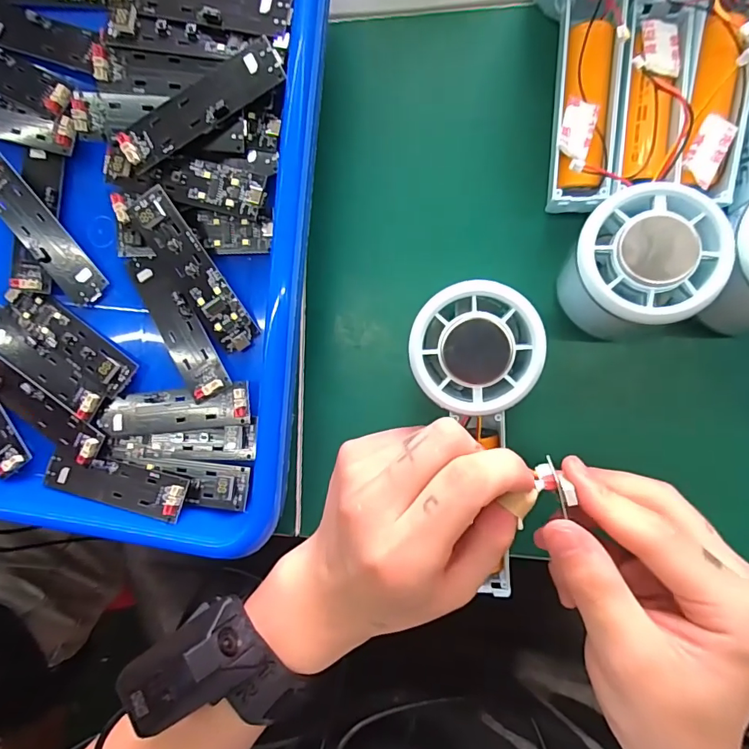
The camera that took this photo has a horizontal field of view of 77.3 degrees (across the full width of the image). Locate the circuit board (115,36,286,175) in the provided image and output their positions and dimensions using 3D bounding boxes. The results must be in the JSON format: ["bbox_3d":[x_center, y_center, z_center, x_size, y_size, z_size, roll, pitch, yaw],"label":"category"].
[{"bbox_3d":[-0.088,-0.135,0.237,0.091,0.010,0.022,-29,86,8],"label":"circuit board"}]

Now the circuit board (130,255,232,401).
[{"bbox_3d":[-0.108,-0.028,0.258,0.022,0.007,0.085,-30,86,8],"label":"circuit board"}]

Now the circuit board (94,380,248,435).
[{"bbox_3d":[-0.111,0.020,0.257,0.087,0.007,0.022,-7,89,9],"label":"circuit board"}]

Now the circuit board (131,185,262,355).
[{"bbox_3d":[-0.095,-0.054,0.252,0.023,0.013,0.090,-32,100,5],"label":"circuit board"}]

